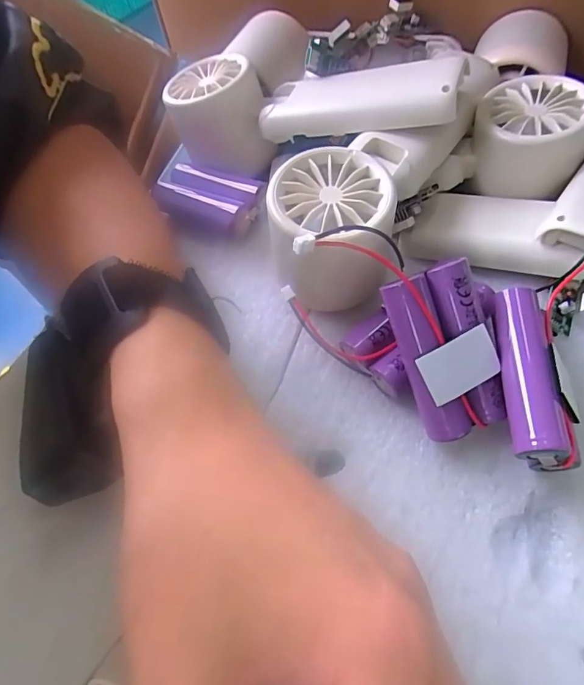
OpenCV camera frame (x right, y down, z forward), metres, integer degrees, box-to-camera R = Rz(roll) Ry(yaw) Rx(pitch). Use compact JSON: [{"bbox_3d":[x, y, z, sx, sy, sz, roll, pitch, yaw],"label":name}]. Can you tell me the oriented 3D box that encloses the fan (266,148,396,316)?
[{"bbox_3d":[0.018,-0.047,0.213,0.053,0.056,0.058,-4,58,5],"label":"fan"}]

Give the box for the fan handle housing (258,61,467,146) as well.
[{"bbox_3d":[0.033,-0.123,0.237,0.101,0.015,0.043,8,60,29],"label":"fan handle housing"}]

